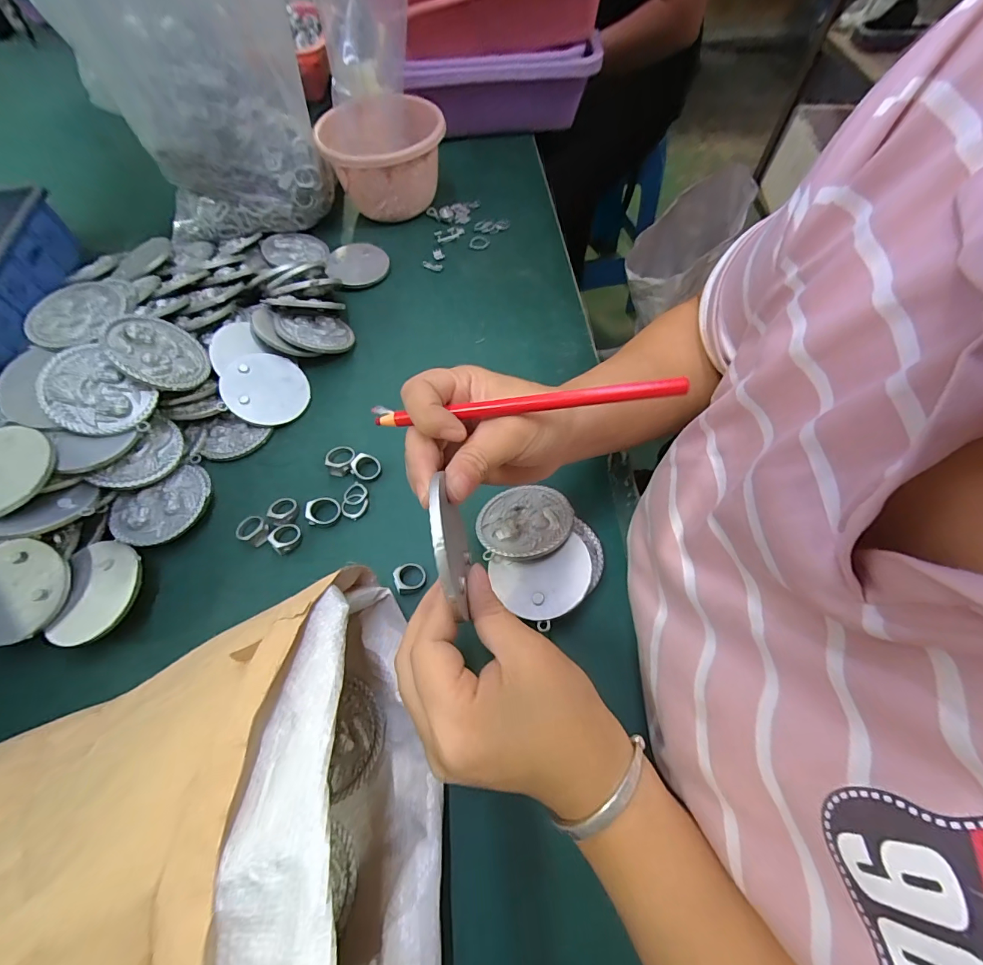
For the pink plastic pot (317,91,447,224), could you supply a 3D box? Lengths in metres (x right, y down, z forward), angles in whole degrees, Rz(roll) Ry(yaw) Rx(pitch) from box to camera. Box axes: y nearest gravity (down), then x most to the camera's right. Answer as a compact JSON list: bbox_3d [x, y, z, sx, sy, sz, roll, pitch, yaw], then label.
[{"bbox_3d":[-0.125,-0.387,0.525,0.135,0.097,0.128,-1,62,2],"label":"pink plastic pot"}]

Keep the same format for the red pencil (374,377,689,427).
[{"bbox_3d":[0.013,-0.041,0.226,0.162,0.006,0.006,-4,61,15],"label":"red pencil"}]

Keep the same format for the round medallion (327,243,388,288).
[{"bbox_3d":[-0.158,-0.260,0.504,0.068,0.009,0.069,2,63,-4],"label":"round medallion"}]

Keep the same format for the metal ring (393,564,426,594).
[{"bbox_3d":[-0.062,0.072,0.324,0.023,0.008,0.022,-1,62,2],"label":"metal ring"}]

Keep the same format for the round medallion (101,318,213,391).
[{"bbox_3d":[-0.284,-0.110,0.363,0.009,0.071,0.068,-34,45,34],"label":"round medallion"}]

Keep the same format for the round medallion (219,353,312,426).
[{"bbox_3d":[-0.214,-0.089,0.405,0.072,0.005,0.071,9,68,-23],"label":"round medallion"}]

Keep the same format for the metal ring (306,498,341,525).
[{"bbox_3d":[-0.141,0.022,0.356,0.026,0.012,0.025,-1,62,2],"label":"metal ring"}]

